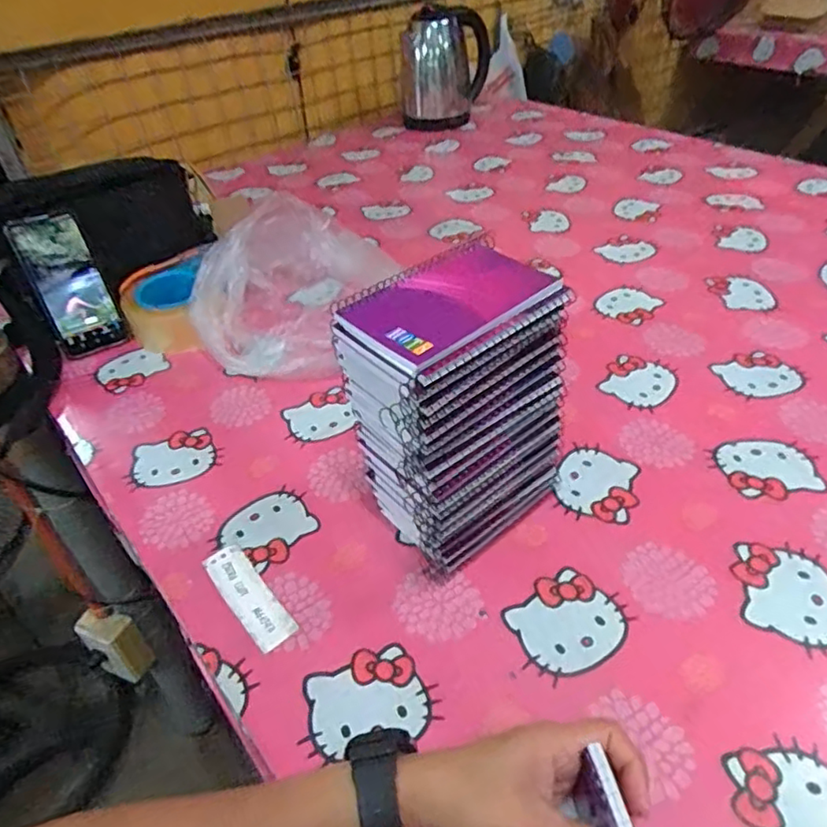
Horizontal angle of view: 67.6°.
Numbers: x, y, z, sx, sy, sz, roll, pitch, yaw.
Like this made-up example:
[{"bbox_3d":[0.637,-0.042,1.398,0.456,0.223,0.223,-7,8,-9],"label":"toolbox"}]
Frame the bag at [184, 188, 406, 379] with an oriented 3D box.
[{"bbox_3d":[-0.151,-0.169,0.770,0.182,0.102,0.274,11,44,17],"label":"bag"}]

